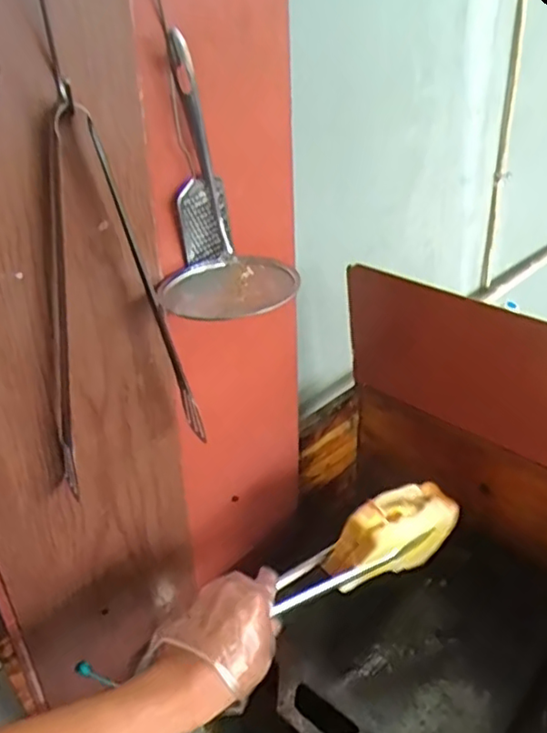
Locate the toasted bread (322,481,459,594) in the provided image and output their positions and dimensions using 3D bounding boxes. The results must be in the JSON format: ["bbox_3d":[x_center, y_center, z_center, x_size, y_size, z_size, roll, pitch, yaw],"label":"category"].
[{"bbox_3d":[0.132,0.186,0.684,0.159,0.119,0.040,-24,37,-27],"label":"toasted bread"}]

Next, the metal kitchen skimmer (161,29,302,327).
[{"bbox_3d":[-0.047,-0.146,0.496,0.109,0.195,0.114,-9,32,-7],"label":"metal kitchen skimmer"}]

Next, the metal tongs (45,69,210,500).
[{"bbox_3d":[-0.135,-0.046,0.495,0.126,0.313,0.043,-27,38,-31],"label":"metal tongs"}]

